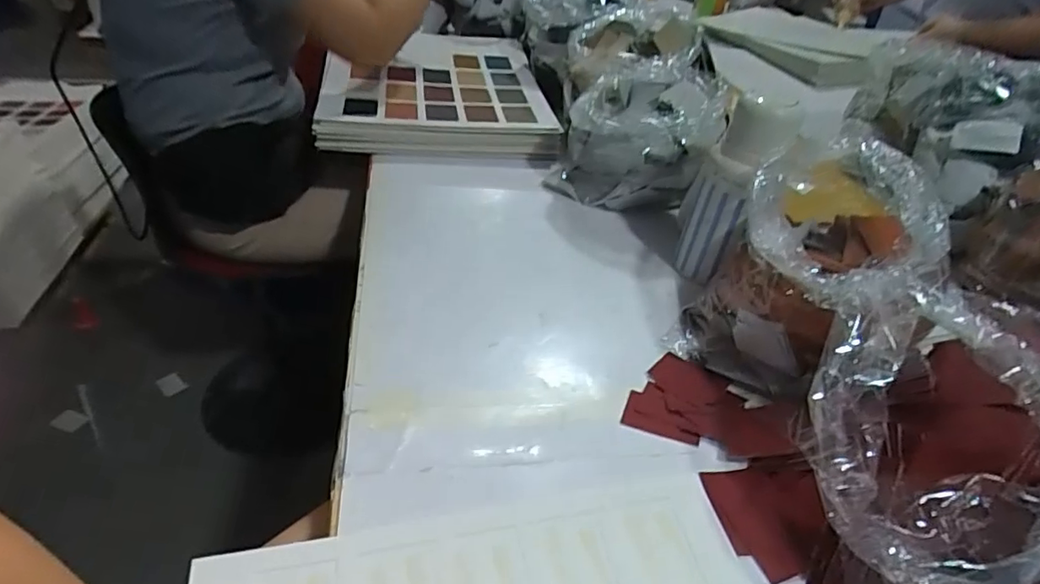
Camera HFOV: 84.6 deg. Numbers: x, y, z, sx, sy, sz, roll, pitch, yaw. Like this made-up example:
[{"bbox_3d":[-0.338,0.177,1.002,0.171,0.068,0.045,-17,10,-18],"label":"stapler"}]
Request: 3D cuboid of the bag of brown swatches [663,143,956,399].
[{"bbox_3d":[0.267,-0.028,0.549,0.160,0.183,0.228,24,43,21],"label":"bag of brown swatches"}]

